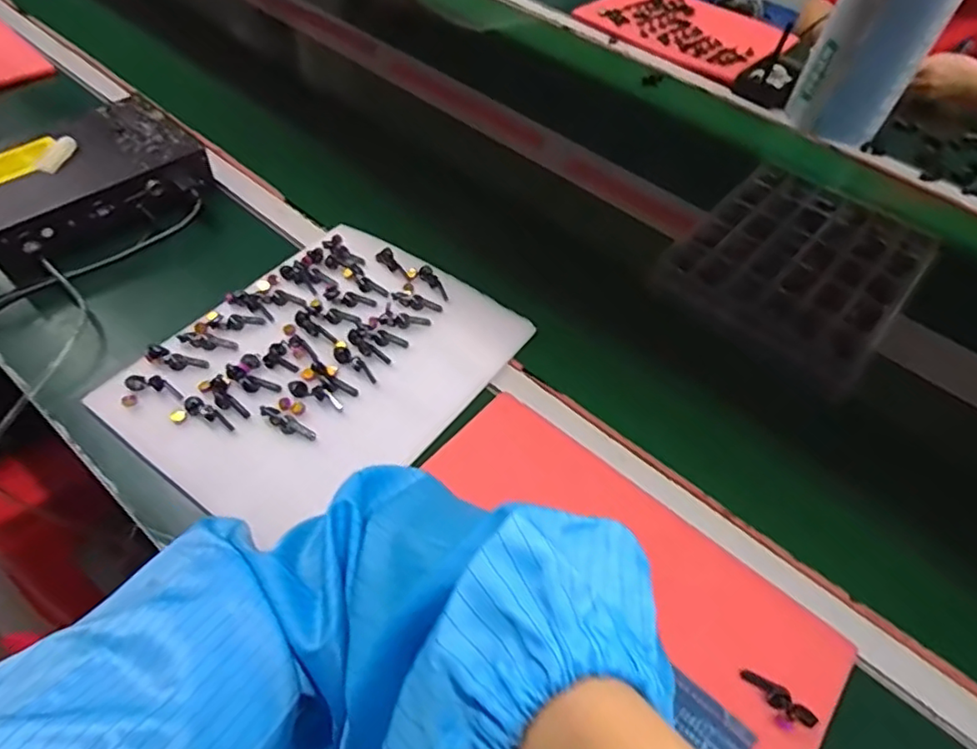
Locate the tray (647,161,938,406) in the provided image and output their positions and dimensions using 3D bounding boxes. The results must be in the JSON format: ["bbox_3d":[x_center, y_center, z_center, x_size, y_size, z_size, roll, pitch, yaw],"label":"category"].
[{"bbox_3d":[0.369,-0.133,0.729,0.237,0.044,0.308,36,57,20],"label":"tray"}]

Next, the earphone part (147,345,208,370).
[{"bbox_3d":[-0.290,-0.013,0.572,0.054,0.010,0.016,15,49,-12],"label":"earphone part"}]

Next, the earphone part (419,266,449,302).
[{"bbox_3d":[-0.060,-0.100,0.663,0.015,0.008,0.051,-23,56,-23],"label":"earphone part"}]

